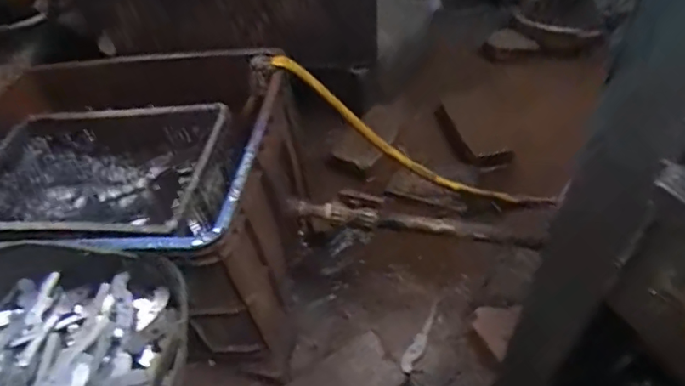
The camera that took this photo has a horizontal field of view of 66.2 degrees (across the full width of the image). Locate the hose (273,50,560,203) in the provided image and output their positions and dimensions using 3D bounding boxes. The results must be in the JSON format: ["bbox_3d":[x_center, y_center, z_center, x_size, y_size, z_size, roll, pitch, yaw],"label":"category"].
[{"bbox_3d":[0.148,-0.109,1.183,0.715,0.095,0.075,27,44,-19],"label":"hose"}]

